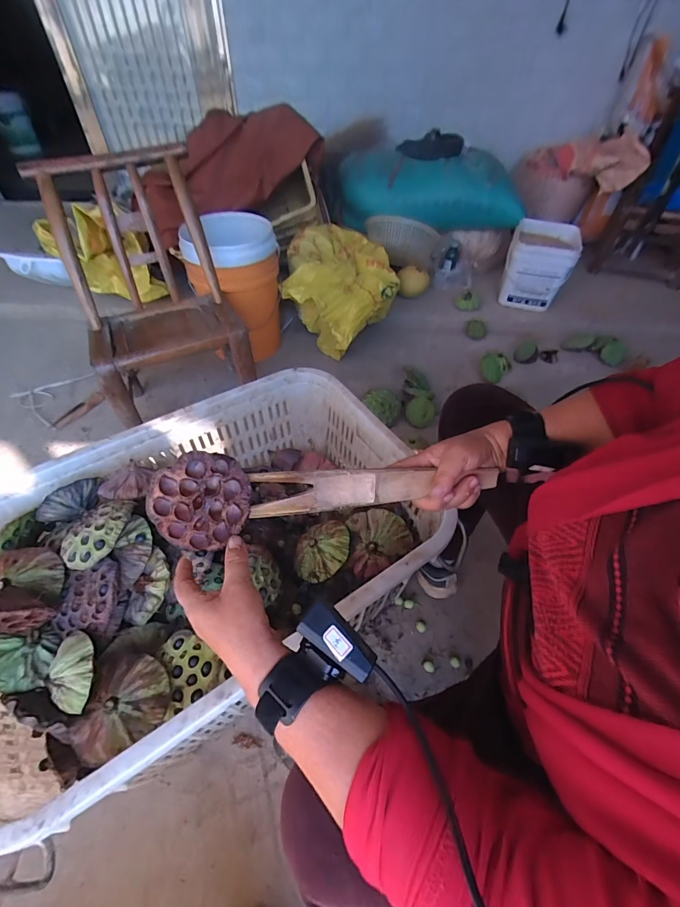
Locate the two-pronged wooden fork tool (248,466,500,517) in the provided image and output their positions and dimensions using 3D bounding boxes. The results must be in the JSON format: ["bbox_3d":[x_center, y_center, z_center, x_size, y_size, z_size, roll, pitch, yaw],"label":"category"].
[{"bbox_3d":[0.043,0.031,0.437,0.281,0.050,0.028,-4,21,-10],"label":"two-pronged wooden fork tool"}]

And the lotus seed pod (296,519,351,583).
[{"bbox_3d":[-0.035,0.181,0.710,0.110,0.050,0.110,-4,75,13],"label":"lotus seed pod"}]

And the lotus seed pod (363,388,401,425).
[{"bbox_3d":[0.143,-0.152,1.215,0.107,0.102,0.113,-29,55,-24],"label":"lotus seed pod"}]

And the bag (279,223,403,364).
[{"bbox_3d":[-0.003,-0.618,1.431,0.456,0.235,0.440,-36,59,-28],"label":"bag"}]

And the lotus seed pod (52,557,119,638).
[{"bbox_3d":[-0.352,0.206,0.545,0.099,0.045,0.099,-4,72,12],"label":"lotus seed pod"}]

